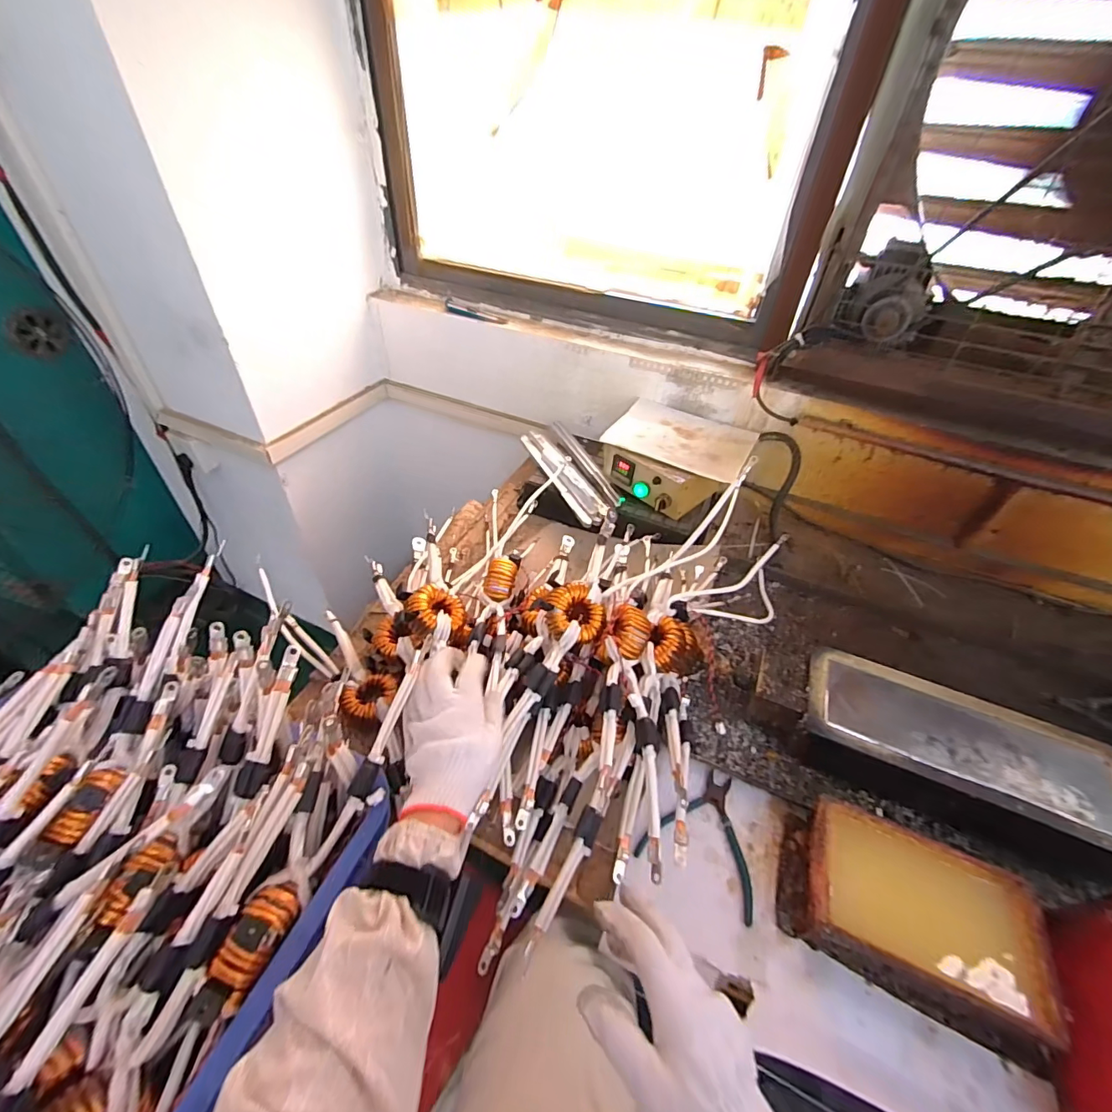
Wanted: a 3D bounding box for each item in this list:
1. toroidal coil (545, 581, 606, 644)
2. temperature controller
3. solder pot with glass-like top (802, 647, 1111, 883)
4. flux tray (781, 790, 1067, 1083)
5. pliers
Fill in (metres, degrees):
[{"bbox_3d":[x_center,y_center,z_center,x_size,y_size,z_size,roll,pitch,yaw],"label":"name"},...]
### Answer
[{"bbox_3d":[0.025,0.076,0.635,0.074,0.041,0.074,4,76,-17],"label":"toroidal coil"},{"bbox_3d":[0.228,-0.188,0.942,0.253,0.087,0.238,25,47,20],"label":"temperature controller"},{"bbox_3d":[0.473,0.241,0.593,0.341,0.088,0.151,19,45,15],"label":"solder pot with glass-like top"},{"bbox_3d":[0.353,0.354,0.481,0.230,0.069,0.140,19,45,14],"label":"flux tray"},{"bbox_3d":[0.176,0.312,0.555,0.126,0.013,0.133,24,47,20],"label":"pliers"}]

